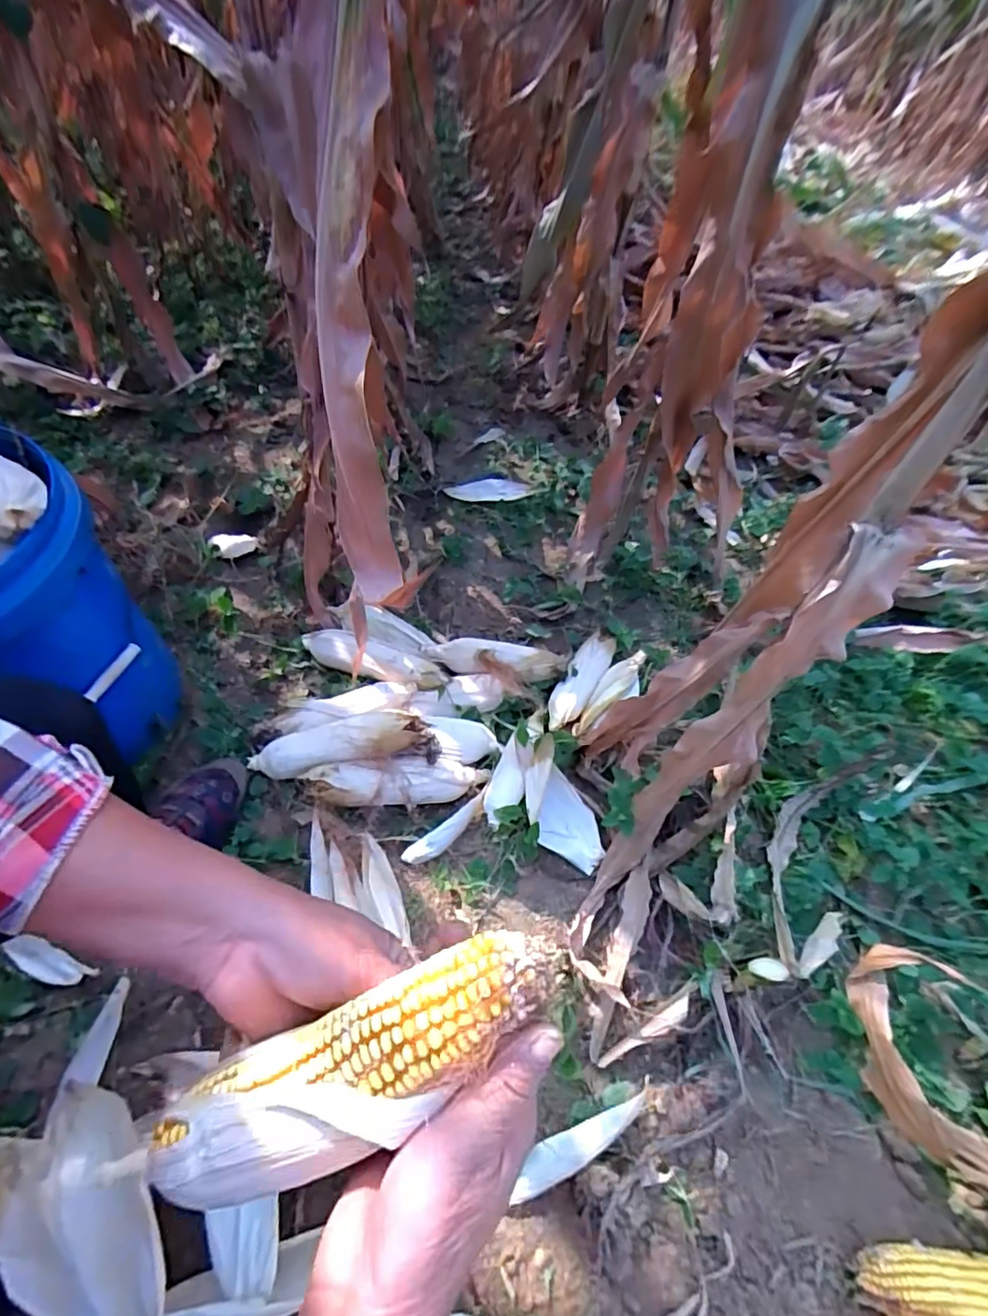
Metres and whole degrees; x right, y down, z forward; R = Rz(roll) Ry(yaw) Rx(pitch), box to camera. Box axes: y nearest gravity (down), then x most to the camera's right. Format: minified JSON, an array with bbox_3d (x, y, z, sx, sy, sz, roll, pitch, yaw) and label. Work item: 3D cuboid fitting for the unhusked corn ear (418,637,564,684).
[{"bbox_3d":[0.000,0.011,0.942,0.228,0.065,0.059,4,52,-6],"label":"unhusked corn ear"}]

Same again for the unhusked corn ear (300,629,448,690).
[{"bbox_3d":[-0.195,0.007,0.932,0.250,0.059,0.057,22,52,8],"label":"unhusked corn ear"}]

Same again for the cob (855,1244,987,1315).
[{"bbox_3d":[0.433,0.591,0.541,0.185,0.048,0.058,9,51,-2],"label":"cob"}]

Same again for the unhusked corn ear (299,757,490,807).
[{"bbox_3d":[-0.127,0.167,0.797,0.254,0.042,0.059,3,51,-22],"label":"unhusked corn ear"}]

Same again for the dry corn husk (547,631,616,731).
[{"bbox_3d":[0.137,0.040,0.940,0.057,0.051,0.201,27,53,12],"label":"dry corn husk"}]

